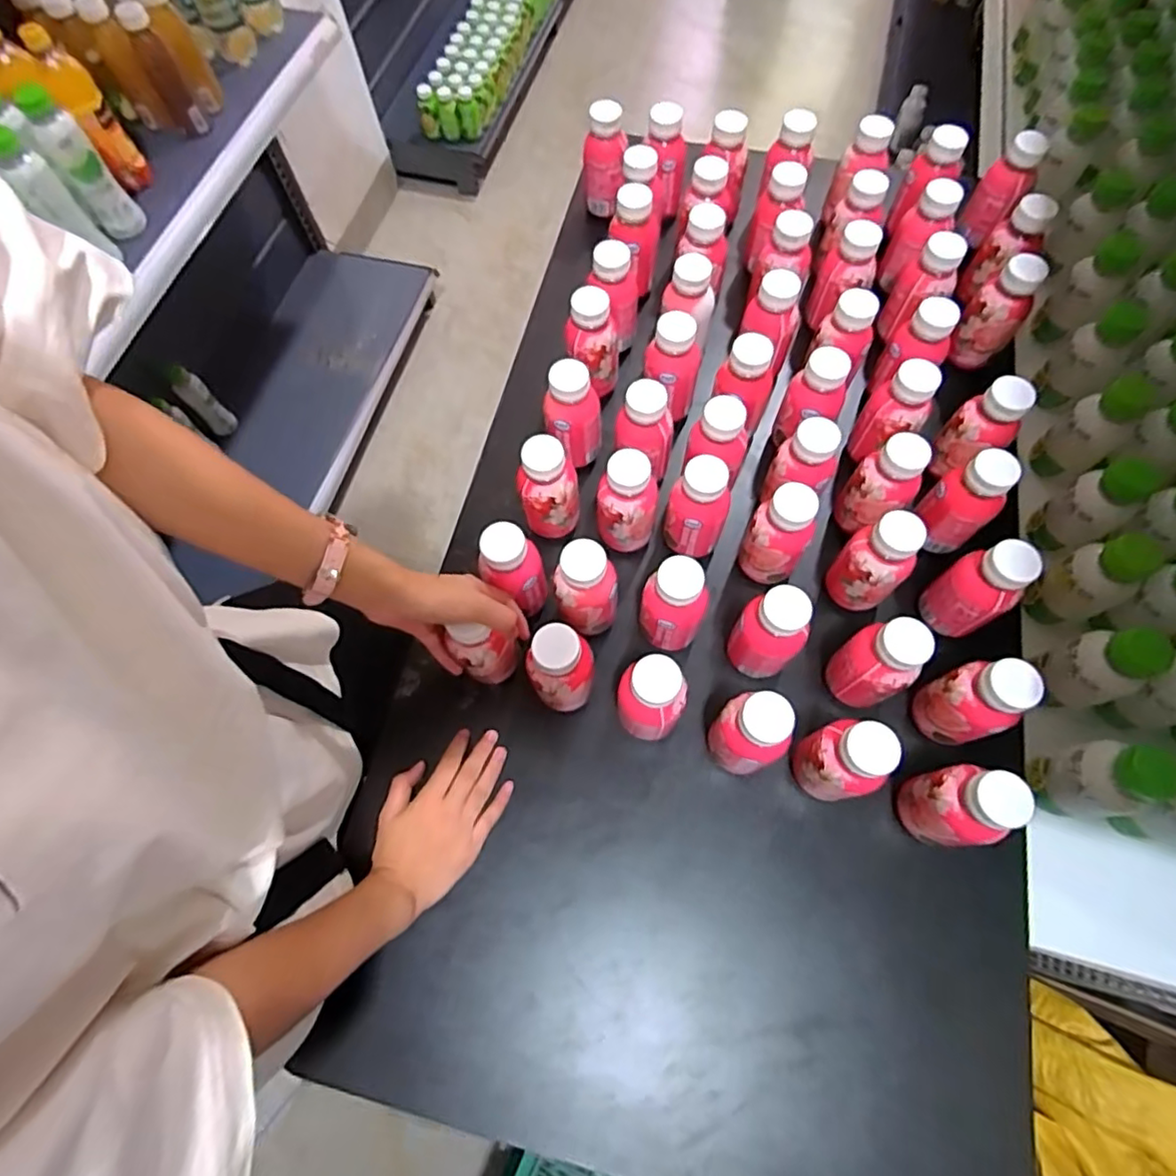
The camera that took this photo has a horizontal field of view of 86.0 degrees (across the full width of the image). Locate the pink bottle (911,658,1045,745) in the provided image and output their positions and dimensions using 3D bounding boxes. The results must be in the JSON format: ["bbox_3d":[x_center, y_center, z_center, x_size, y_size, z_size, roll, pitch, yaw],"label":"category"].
[{"bbox_3d":[0.327,0.097,0.535,0.053,0.108,0.059,-15,68,-4],"label":"pink bottle"}]

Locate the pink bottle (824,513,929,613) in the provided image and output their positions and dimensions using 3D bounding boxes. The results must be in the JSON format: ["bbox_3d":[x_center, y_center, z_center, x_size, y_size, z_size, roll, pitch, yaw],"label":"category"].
[{"bbox_3d":[0.267,-0.024,0.585,0.054,0.111,0.058,-39,71,-14],"label":"pink bottle"}]

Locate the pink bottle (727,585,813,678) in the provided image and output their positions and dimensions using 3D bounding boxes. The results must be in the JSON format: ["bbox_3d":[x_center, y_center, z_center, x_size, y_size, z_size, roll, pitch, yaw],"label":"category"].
[{"bbox_3d":[0.162,0.044,0.563,0.053,0.116,0.054,-42,72,-14],"label":"pink bottle"}]

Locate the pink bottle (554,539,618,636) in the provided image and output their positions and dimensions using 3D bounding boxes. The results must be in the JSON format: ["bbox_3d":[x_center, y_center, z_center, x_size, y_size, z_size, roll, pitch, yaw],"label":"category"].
[{"bbox_3d":[-0.002,0.003,0.576,0.055,0.095,0.053,-11,67,-3],"label":"pink bottle"}]

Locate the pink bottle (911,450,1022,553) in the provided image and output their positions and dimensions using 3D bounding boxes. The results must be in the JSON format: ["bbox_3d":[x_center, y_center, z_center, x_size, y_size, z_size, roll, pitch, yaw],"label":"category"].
[{"bbox_3d":[0.357,-0.079,0.607,0.054,0.110,0.055,-1,67,2],"label":"pink bottle"}]

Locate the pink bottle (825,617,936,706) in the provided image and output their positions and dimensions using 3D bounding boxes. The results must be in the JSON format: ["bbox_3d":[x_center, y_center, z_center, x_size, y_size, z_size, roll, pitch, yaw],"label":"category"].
[{"bbox_3d":[0.252,0.068,0.554,0.054,0.120,0.059,-30,69,-10],"label":"pink bottle"}]

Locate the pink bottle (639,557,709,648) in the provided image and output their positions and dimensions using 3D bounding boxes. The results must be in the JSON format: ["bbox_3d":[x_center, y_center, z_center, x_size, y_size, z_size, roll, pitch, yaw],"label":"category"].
[{"bbox_3d":[0.076,0.020,0.573,0.057,0.106,0.057,12,68,7],"label":"pink bottle"}]

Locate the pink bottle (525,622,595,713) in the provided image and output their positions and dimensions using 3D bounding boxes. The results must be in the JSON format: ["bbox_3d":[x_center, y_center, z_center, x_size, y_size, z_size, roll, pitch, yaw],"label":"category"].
[{"bbox_3d":[-0.025,0.074,0.550,0.048,0.108,0.051,-1,67,2],"label":"pink bottle"}]

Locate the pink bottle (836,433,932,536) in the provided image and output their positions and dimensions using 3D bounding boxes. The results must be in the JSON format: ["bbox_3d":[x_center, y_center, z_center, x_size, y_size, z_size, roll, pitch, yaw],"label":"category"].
[{"bbox_3d":[0.290,-0.101,0.621,0.058,0.107,0.056,40,74,16],"label":"pink bottle"}]

